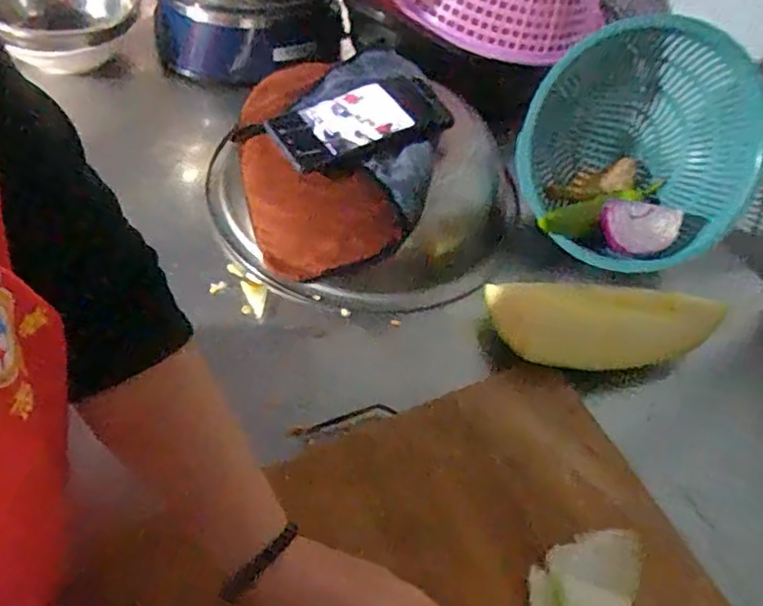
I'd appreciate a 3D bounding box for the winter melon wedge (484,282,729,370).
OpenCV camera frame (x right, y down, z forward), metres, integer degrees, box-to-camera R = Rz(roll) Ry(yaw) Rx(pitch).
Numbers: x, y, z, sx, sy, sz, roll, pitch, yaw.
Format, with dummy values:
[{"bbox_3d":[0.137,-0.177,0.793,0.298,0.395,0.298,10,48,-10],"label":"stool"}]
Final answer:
[{"bbox_3d":[0.228,0.019,0.614,0.235,0.033,0.098,1,53,-2],"label":"winter melon wedge"}]

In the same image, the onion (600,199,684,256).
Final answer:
[{"bbox_3d":[0.289,-0.087,0.687,0.084,0.039,0.059,25,53,13],"label":"onion"}]

